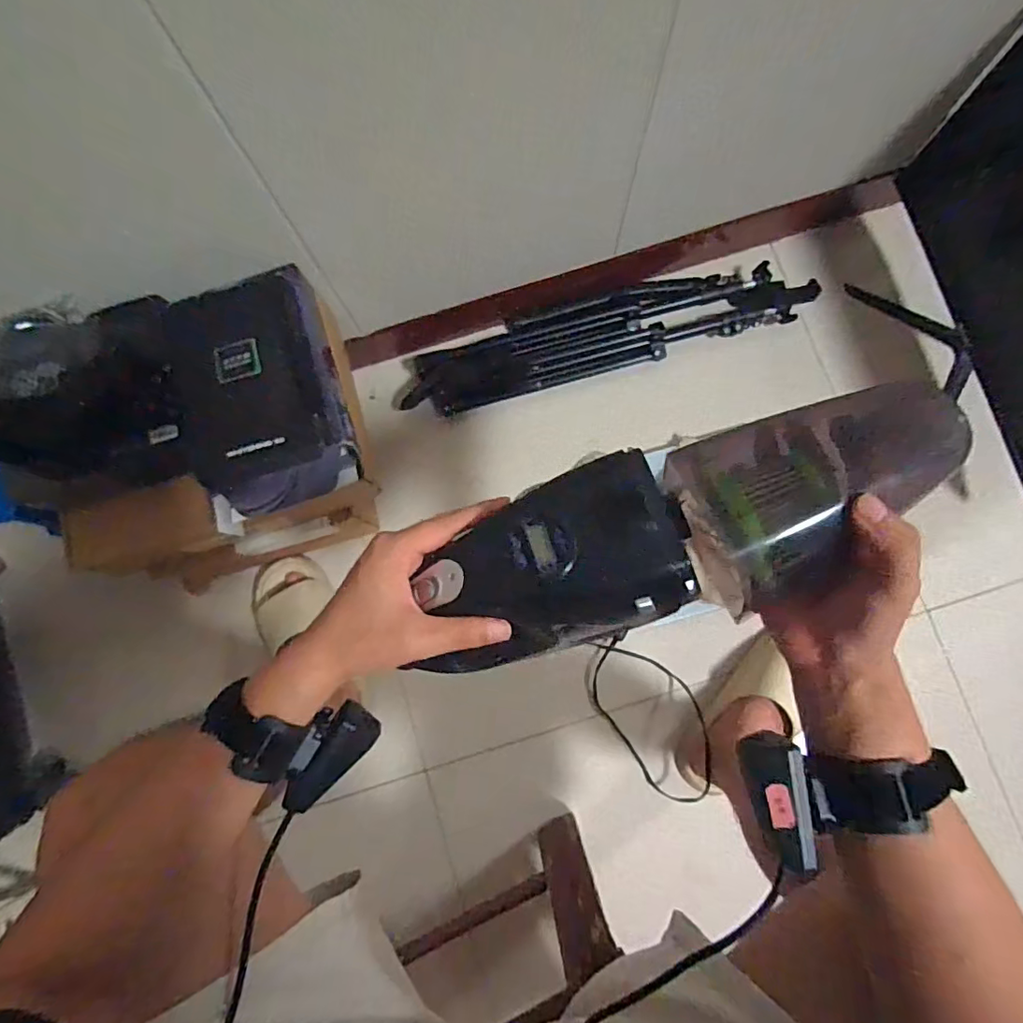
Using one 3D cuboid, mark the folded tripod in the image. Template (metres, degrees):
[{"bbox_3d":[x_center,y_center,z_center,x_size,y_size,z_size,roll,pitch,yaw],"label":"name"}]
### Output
[{"bbox_3d":[0.146,-0.286,0.868,0.630,0.068,0.118,-14,81,-1],"label":"folded tripod"}]

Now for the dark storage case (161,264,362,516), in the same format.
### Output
[{"bbox_3d":[-0.266,-0.122,0.570,0.155,0.074,0.221,-14,81,-1],"label":"dark storage case"}]

